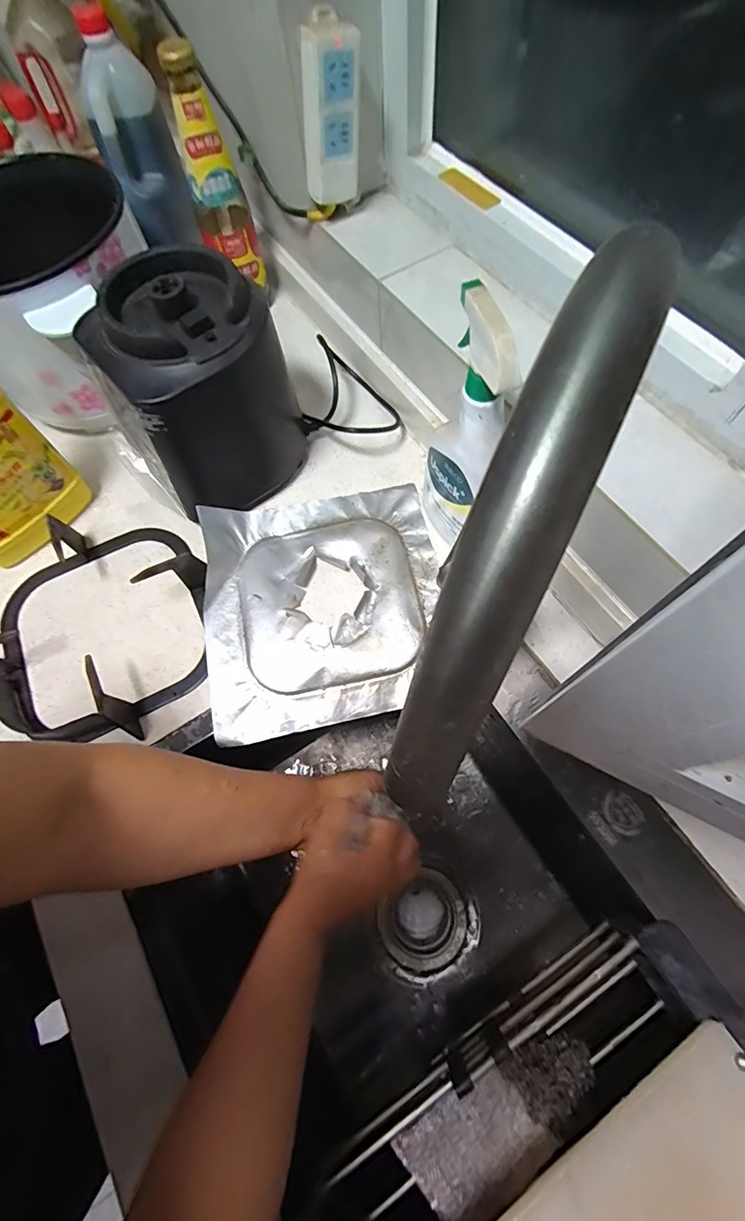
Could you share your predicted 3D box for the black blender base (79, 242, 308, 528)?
[{"bbox_3d":[-0.178,-0.231,0.509,0.168,0.201,0.163,-37,69,-11],"label":"black blender base"}]

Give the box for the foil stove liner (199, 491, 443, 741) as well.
[{"bbox_3d":[-0.052,-0.012,0.510,0.250,0.031,0.248,-12,66,-1],"label":"foil stove liner"}]

